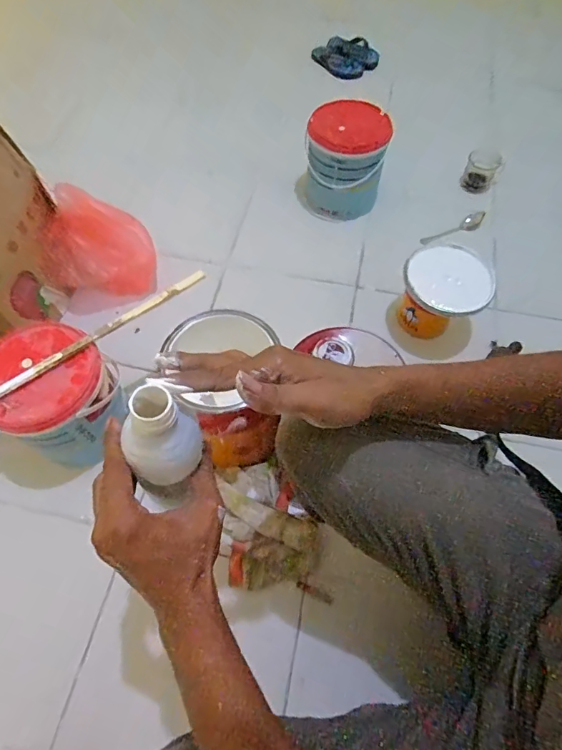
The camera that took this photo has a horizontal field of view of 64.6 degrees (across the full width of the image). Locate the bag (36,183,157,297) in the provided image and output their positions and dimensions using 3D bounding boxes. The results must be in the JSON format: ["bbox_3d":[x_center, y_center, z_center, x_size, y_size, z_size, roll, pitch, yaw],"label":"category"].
[{"bbox_3d":[-0.374,-0.260,0.921,0.201,0.205,0.109,-17,61,-9],"label":"bag"}]

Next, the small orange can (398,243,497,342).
[{"bbox_3d":[0.324,-0.153,0.895,0.161,0.155,0.164,33,66,18],"label":"small orange can"}]

